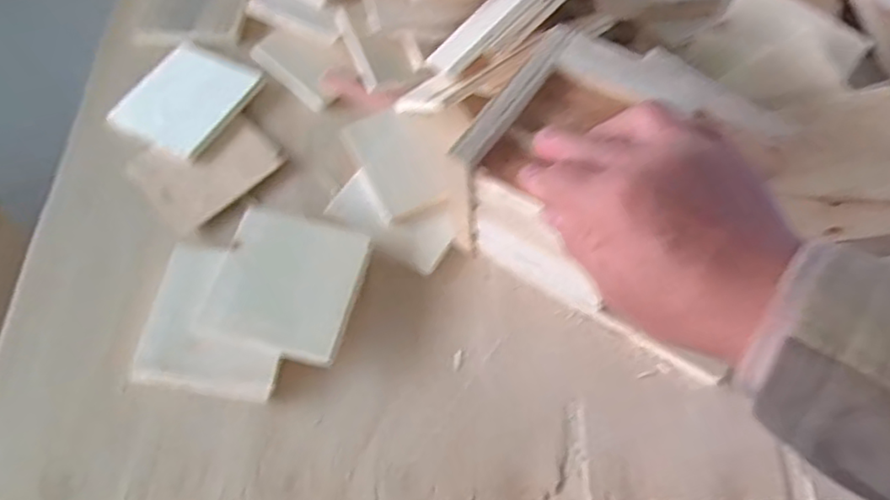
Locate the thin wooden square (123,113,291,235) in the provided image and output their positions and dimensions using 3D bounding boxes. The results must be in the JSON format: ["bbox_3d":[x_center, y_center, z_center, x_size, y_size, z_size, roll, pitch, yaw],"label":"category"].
[{"bbox_3d":[-0.185,-0.067,0.514,0.087,0.009,0.099,40,70,22],"label":"thin wooden square"}]

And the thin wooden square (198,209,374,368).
[{"bbox_3d":[-0.105,0.021,0.443,0.094,0.012,0.095,14,62,5],"label":"thin wooden square"}]

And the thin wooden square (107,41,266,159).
[{"bbox_3d":[-0.213,-0.126,0.548,0.098,0.004,0.099,24,67,19],"label":"thin wooden square"}]

